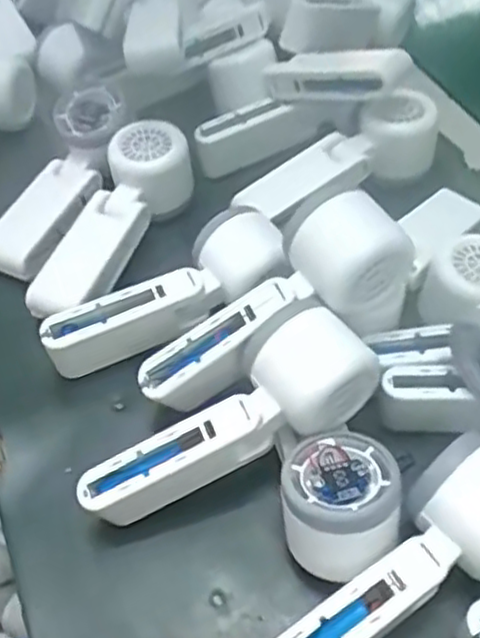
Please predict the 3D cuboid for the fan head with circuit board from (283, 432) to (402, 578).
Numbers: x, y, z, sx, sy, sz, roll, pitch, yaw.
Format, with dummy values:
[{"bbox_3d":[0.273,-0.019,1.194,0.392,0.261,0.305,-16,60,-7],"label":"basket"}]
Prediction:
[{"bbox_3d":[0.050,0.092,0.353,0.058,0.049,0.065,-11,53,-7],"label":"fan head with circuit board"}]

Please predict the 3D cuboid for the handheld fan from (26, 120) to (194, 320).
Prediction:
[{"bbox_3d":[-0.089,-0.065,0.471,0.052,0.054,0.151,20,56,16],"label":"handheld fan"}]

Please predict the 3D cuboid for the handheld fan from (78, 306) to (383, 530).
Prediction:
[{"bbox_3d":[-0.006,0.055,0.376,0.165,0.057,0.051,-31,45,3],"label":"handheld fan"}]

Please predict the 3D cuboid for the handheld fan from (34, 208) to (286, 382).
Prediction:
[{"bbox_3d":[-0.043,-0.012,0.444,0.166,0.054,0.044,-27,57,-18],"label":"handheld fan"}]

